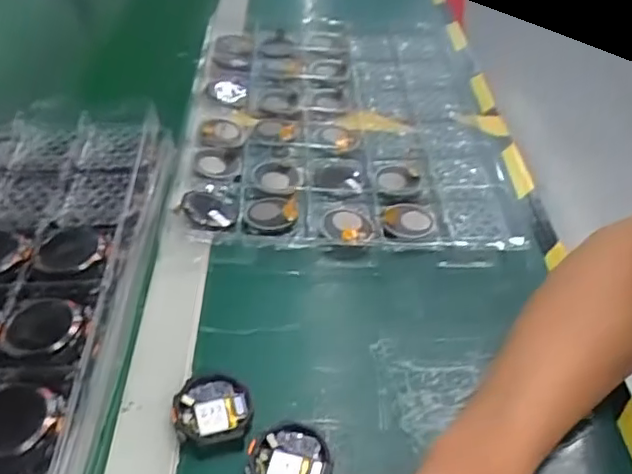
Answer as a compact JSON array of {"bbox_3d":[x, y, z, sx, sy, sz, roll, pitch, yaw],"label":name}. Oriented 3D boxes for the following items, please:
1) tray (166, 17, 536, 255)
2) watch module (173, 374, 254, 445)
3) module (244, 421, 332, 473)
[{"bbox_3d":[0.028,-0.131,0.637,0.304,0.028,0.407,2,42,-3],"label":"tray"},{"bbox_3d":[-0.065,0.107,0.381,0.047,0.010,0.046,-12,44,-17],"label":"watch module"},{"bbox_3d":[-0.015,0.132,0.361,0.048,0.009,0.050,14,43,11],"label":"module"}]

